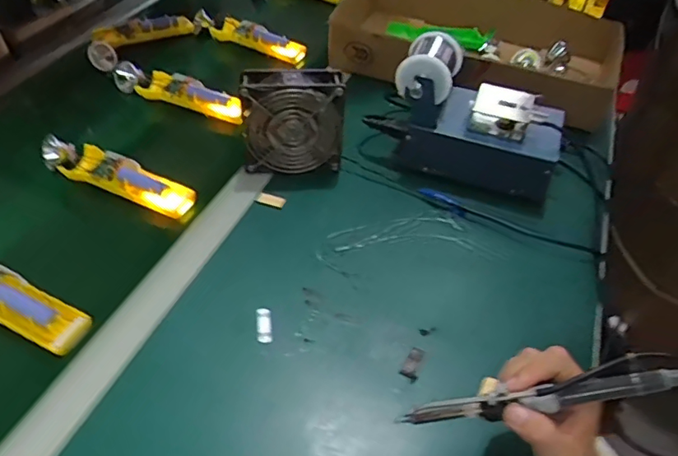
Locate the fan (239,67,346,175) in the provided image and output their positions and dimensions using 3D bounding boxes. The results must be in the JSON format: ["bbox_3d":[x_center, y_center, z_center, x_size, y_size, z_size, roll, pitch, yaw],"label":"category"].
[{"bbox_3d":[-0.055,-0.122,0.633,0.116,0.127,0.042,-2,45,-5],"label":"fan"}]

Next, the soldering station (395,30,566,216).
[{"bbox_3d":[0.168,-0.125,0.637,0.196,0.150,0.097,17,46,13],"label":"soldering station"}]

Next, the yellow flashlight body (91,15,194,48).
[{"bbox_3d":[-0.323,-0.326,0.873,0.157,0.026,0.046,-23,50,-25],"label":"yellow flashlight body"}]

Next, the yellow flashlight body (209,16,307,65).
[{"bbox_3d":[-0.132,-0.308,0.865,0.163,0.040,0.029,22,47,18],"label":"yellow flashlight body"}]

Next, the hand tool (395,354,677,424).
[{"bbox_3d":[0.140,0.111,0.365,0.207,0.021,0.023,-17,41,20],"label":"hand tool"}]

